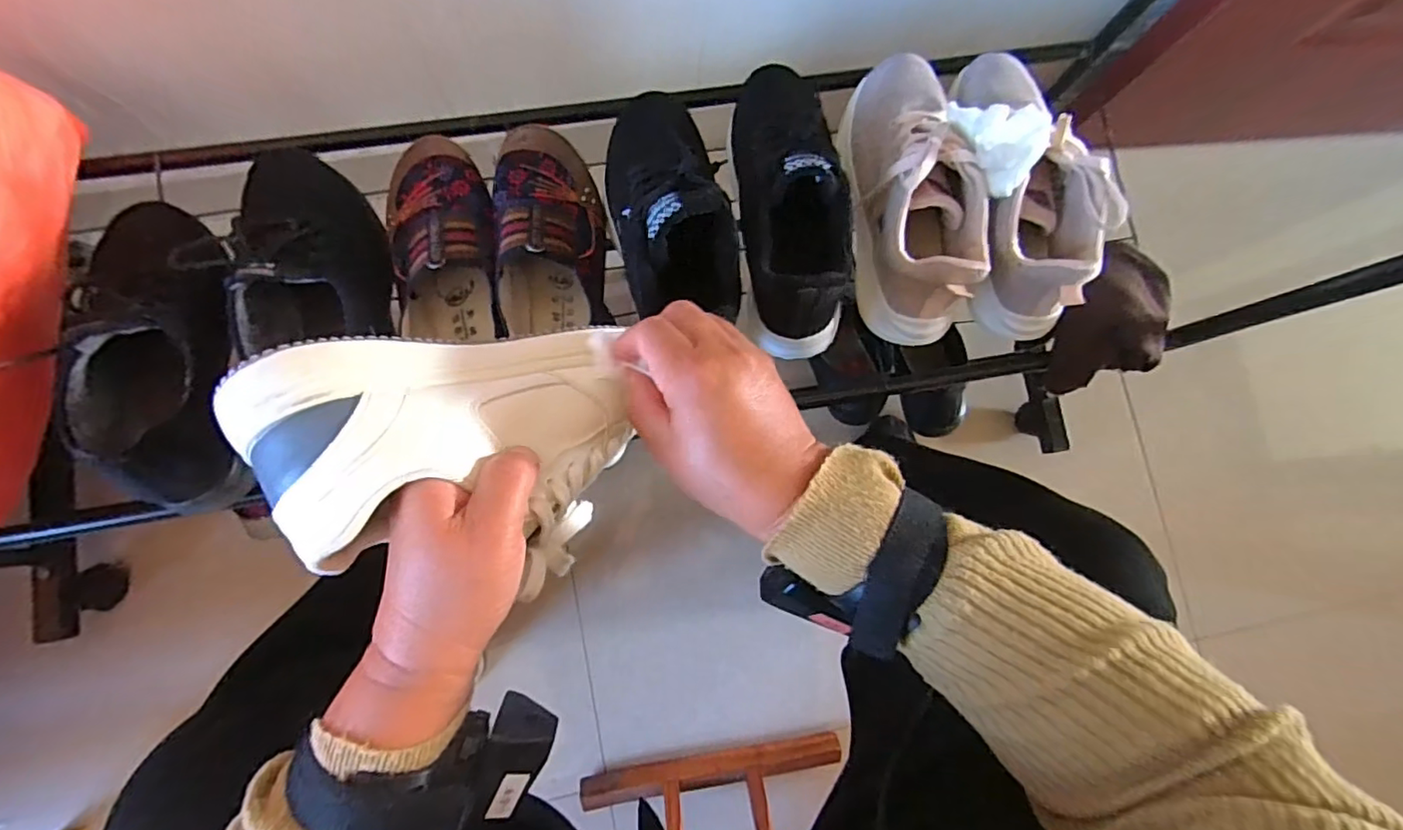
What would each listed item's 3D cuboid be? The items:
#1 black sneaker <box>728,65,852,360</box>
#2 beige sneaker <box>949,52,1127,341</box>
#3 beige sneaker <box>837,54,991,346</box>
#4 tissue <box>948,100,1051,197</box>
[{"bbox_3d":[0.067,-0.171,0.458,0.073,0.105,0.236,-7,83,-5],"label":"black sneaker"},{"bbox_3d":[0.274,-0.195,0.487,0.096,0.089,0.238,2,83,-4],"label":"beige sneaker"},{"bbox_3d":[0.173,-0.185,0.482,0.080,0.091,0.241,-6,83,-5],"label":"beige sneaker"},{"bbox_3d":[0.225,-0.209,0.443,0.039,0.042,0.079,-13,84,-6],"label":"tissue"}]

